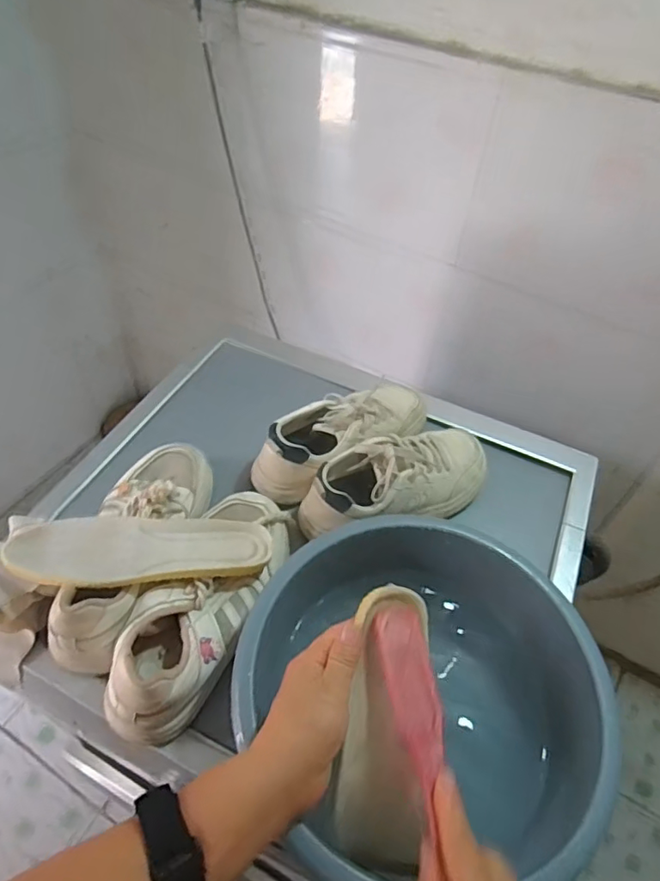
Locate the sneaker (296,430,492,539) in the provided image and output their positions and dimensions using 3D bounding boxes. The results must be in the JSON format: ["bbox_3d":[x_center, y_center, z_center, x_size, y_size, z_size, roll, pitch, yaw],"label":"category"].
[{"bbox_3d":[0.081,0.044,0.640,0.242,0.083,0.088,-17,53,-18],"label":"sneaker"}]

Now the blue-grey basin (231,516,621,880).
[{"bbox_3d":[0.070,0.219,0.485,0.297,0.124,0.272,-10,51,-12],"label":"blue-grey basin"}]

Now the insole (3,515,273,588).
[{"bbox_3d":[-0.178,0.104,0.522,0.234,0.025,0.076,1,52,-5],"label":"insole"}]

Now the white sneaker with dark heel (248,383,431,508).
[{"bbox_3d":[0.019,-0.013,0.676,0.245,0.085,0.078,-27,57,-25],"label":"white sneaker with dark heel"}]

